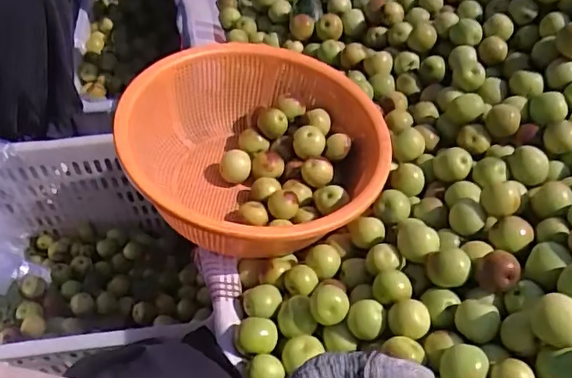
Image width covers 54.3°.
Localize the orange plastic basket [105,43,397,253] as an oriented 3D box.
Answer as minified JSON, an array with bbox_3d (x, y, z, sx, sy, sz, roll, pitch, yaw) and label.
[{"bbox_3d":[-0.034,-0.047,0.592,0.261,0.125,0.283,-1,50,1],"label":"orange plastic basket"}]

